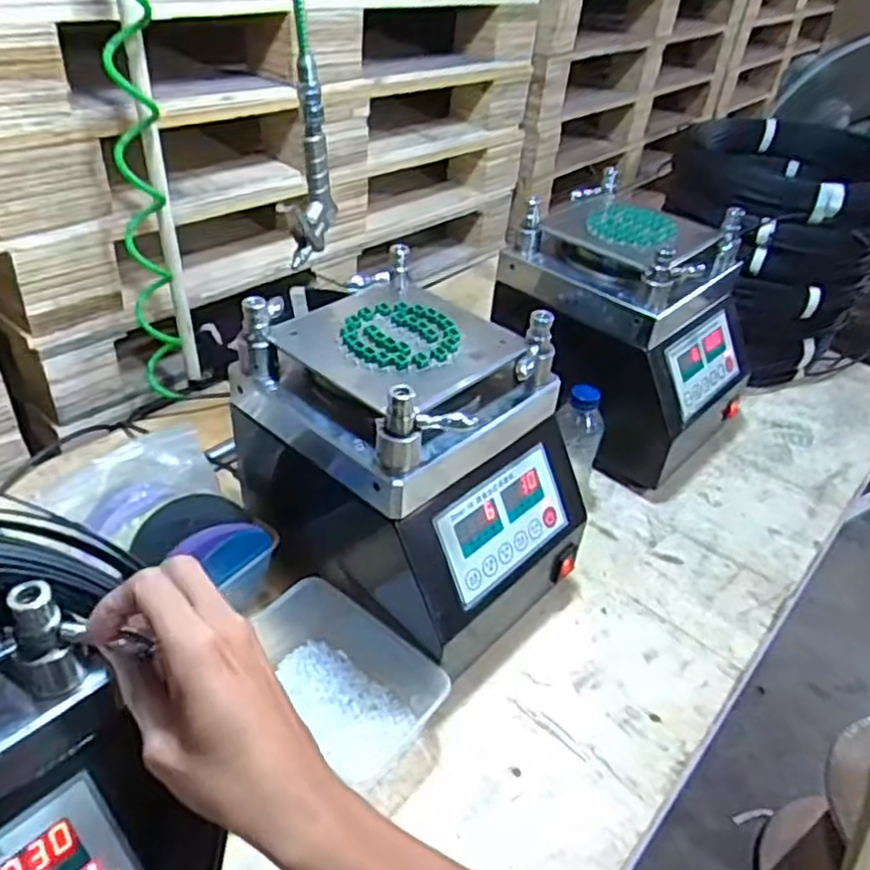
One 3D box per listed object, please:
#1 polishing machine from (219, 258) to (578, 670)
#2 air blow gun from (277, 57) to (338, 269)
[{"bbox_3d":[-0.021,0.029,0.684,0.283,0.279,0.226,34,47,31],"label":"polishing machine"},{"bbox_3d":[-0.118,-0.251,0.663,0.027,0.170,0.068,12,39,8],"label":"air blow gun"}]

